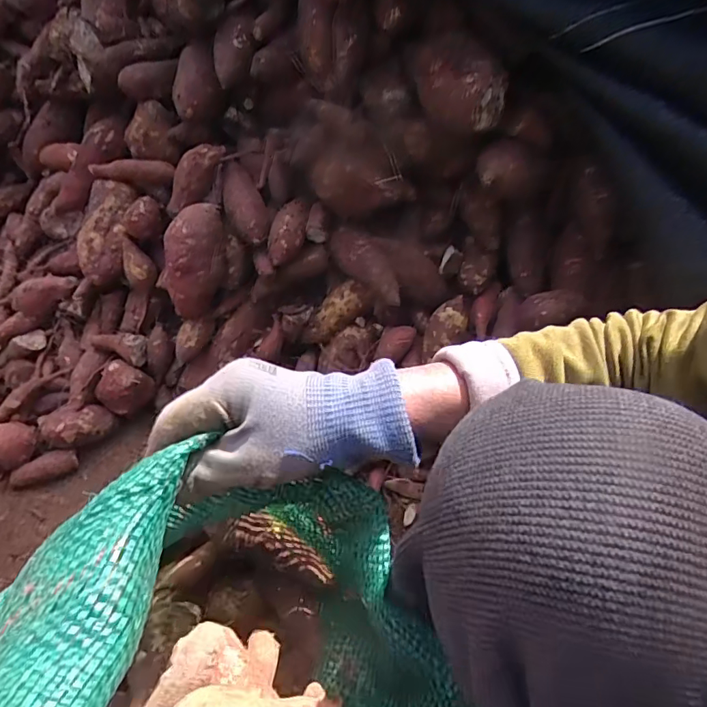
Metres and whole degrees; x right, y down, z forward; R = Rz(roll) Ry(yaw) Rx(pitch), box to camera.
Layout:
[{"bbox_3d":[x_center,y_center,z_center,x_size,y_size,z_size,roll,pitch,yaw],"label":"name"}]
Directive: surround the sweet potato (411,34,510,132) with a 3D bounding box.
[{"bbox_3d":[0.104,-0.274,0.471,0.098,0.064,0.089,12,56,4],"label":"sweet potato"}]

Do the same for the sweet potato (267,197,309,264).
[{"bbox_3d":[-0.079,-0.155,0.594,0.043,0.029,0.103,14,72,6],"label":"sweet potato"}]

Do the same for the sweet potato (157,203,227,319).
[{"bbox_3d":[-0.198,-0.109,0.575,0.085,0.139,0.065,24,29,12],"label":"sweet potato"}]

